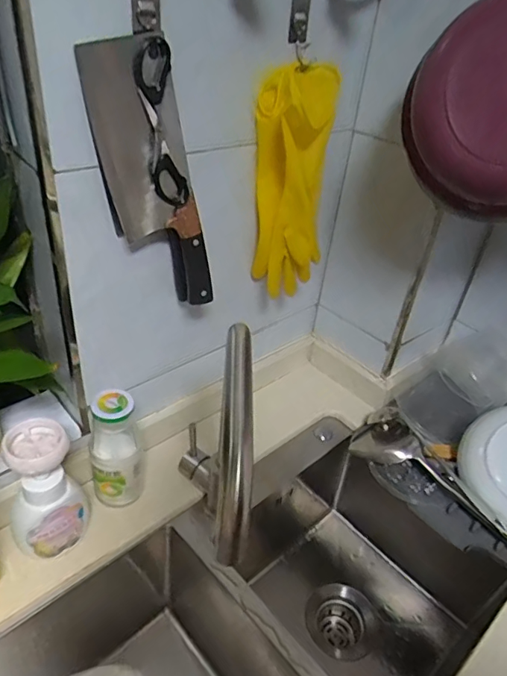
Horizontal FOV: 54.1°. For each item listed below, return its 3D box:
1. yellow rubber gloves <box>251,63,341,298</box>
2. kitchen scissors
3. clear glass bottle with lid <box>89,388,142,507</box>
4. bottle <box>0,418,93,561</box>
[{"bbox_3d":[0.053,-0.190,0.643,0.070,0.274,0.108,32,43,30],"label":"yellow rubber gloves"},{"bbox_3d":[-0.087,-0.203,0.483,0.046,0.147,0.016,-17,43,-29],"label":"kitchen scissors"},{"bbox_3d":[-0.169,0.140,0.615,0.064,0.159,0.052,-5,38,-16],"label":"clear glass bottle with lid"},{"bbox_3d":[-0.235,0.180,0.565,0.085,0.181,0.068,-15,42,-27],"label":"bottle"}]

